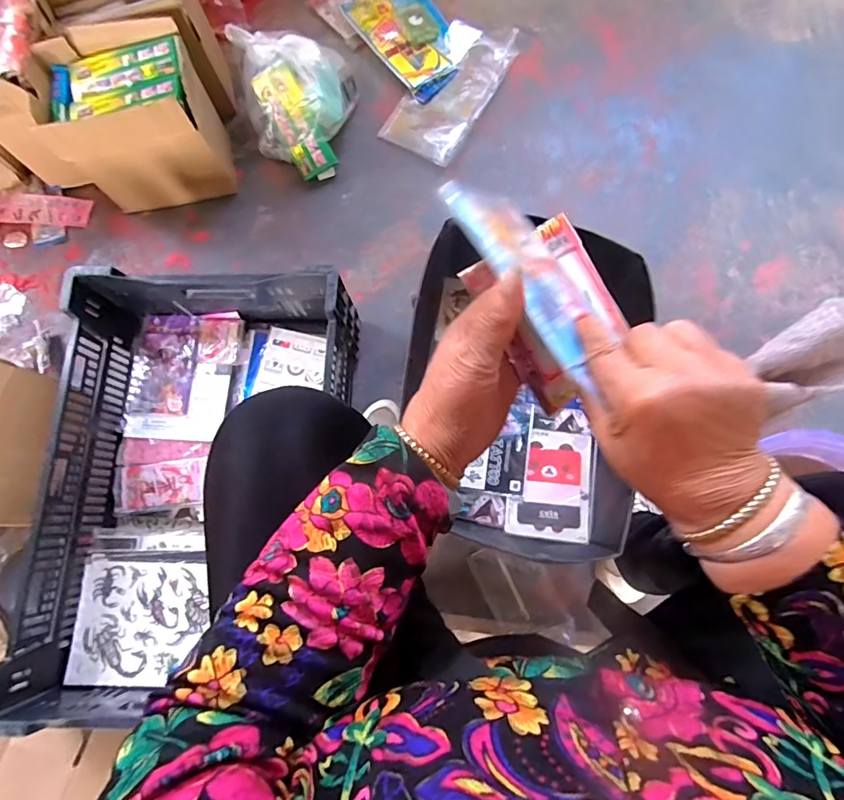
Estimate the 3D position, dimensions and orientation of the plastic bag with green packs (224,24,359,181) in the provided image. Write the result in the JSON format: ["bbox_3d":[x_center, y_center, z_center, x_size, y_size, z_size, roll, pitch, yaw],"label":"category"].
[{"bbox_3d":[-0.223,-0.531,0.879,0.200,0.146,0.197,-7,75,0],"label":"plastic bag with green packs"}]

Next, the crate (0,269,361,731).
[{"bbox_3d":[-0.313,0.119,0.705,0.385,0.171,0.582,1,75,2],"label":"crate"}]

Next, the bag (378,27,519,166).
[{"bbox_3d":[0.059,-0.604,0.950,0.150,0.021,0.307,29,78,9],"label":"bag"}]

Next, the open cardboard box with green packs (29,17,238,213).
[{"bbox_3d":[-0.473,-0.472,0.844,0.224,0.212,0.182,-7,75,0],"label":"open cardboard box with green packs"}]

